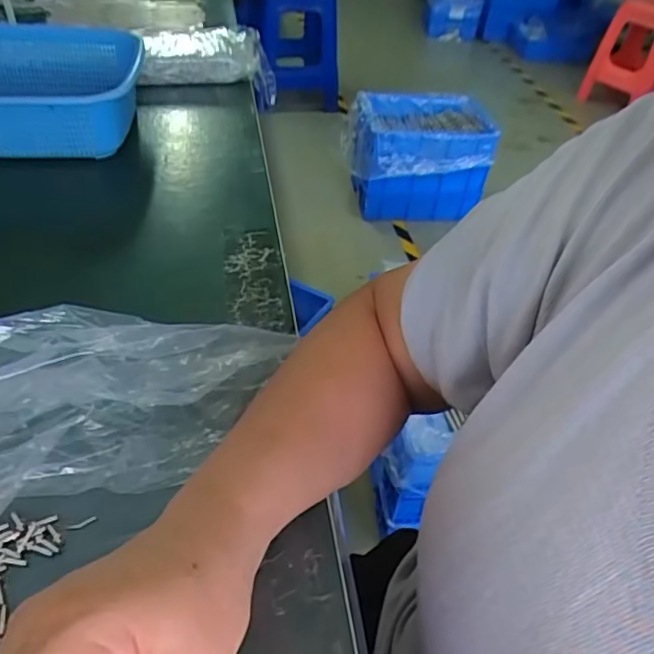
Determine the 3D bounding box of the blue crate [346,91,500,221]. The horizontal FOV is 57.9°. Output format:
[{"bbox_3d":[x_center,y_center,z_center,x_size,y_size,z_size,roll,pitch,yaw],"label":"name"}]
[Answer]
[{"bbox_3d":[0.276,-0.524,1.847,0.391,0.342,0.270,-7,45,-15],"label":"blue crate"}]

